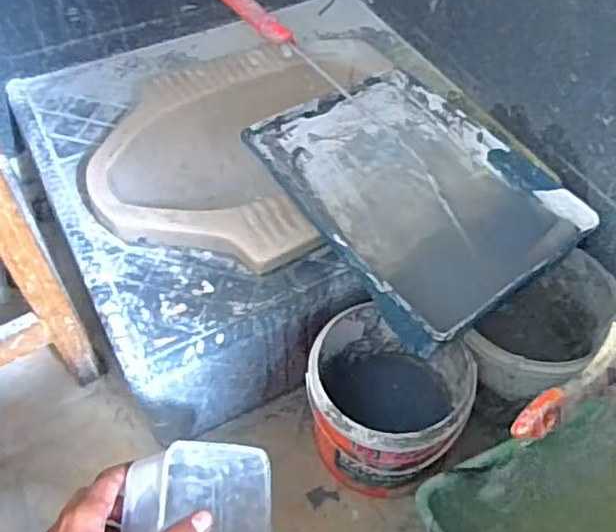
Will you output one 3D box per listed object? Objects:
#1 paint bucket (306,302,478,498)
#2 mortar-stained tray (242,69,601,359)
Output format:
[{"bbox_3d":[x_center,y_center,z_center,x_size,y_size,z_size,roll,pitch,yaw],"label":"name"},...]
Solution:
[{"bbox_3d":[0.093,0.172,0.792,0.180,0.185,0.172,0,51,-1],"label":"paint bucket"},{"bbox_3d":[0.126,-0.084,0.794,0.279,0.082,0.351,-31,58,-23],"label":"mortar-stained tray"}]

